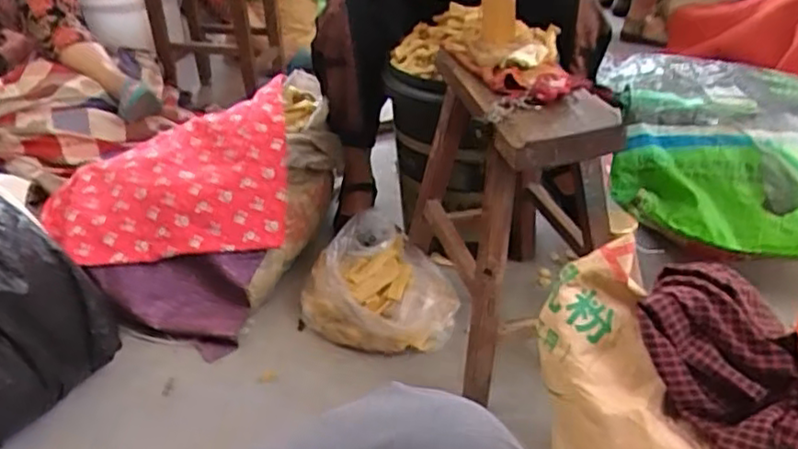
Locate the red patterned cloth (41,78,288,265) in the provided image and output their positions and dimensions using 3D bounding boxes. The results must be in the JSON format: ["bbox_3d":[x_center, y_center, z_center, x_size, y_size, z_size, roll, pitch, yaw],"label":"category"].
[{"bbox_3d":[-0.422,-0.081,1.221,0.455,0.078,0.343,-13,55,1],"label":"red patterned cloth"}]

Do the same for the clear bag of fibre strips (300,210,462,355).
[{"bbox_3d":[-0.032,0.094,1.156,0.270,0.137,0.235,19,38,31],"label":"clear bag of fibre strips"}]

